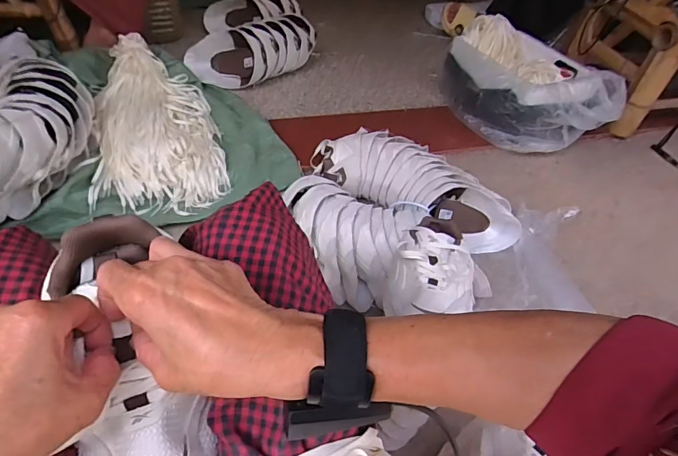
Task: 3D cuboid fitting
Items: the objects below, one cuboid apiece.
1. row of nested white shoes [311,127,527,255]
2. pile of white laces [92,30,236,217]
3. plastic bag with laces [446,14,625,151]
[{"bbox_3d":[0.166,-0.099,0.981,0.466,0.147,0.161,15,46,7],"label":"row of nested white shoes"},{"bbox_3d":[-0.433,-0.266,1.051,0.273,0.140,0.529,-7,47,-15],"label":"pile of white laces"},{"bbox_3d":[0.504,-0.390,1.238,0.314,0.195,0.464,-19,52,-24],"label":"plastic bag with laces"}]

